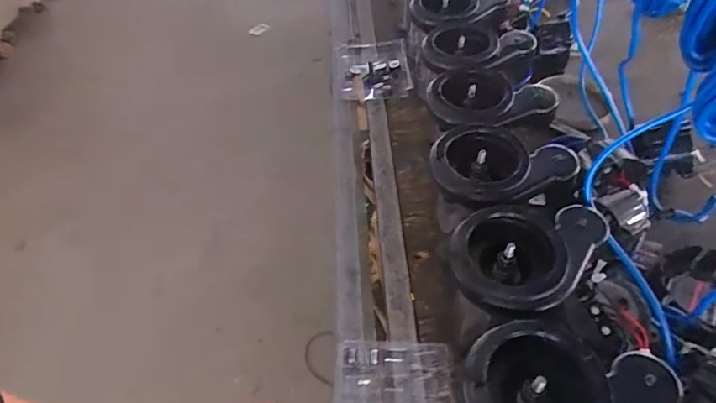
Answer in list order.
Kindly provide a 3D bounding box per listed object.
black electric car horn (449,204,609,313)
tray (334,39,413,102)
[{"bbox_3d":[0.174,0.051,0.495,0.151,0.049,0.113,-36,55,-26],"label":"black electric car horn"},{"bbox_3d":[0.028,-0.279,0.993,0.156,0.036,0.188,-6,48,-2],"label":"tray"}]

